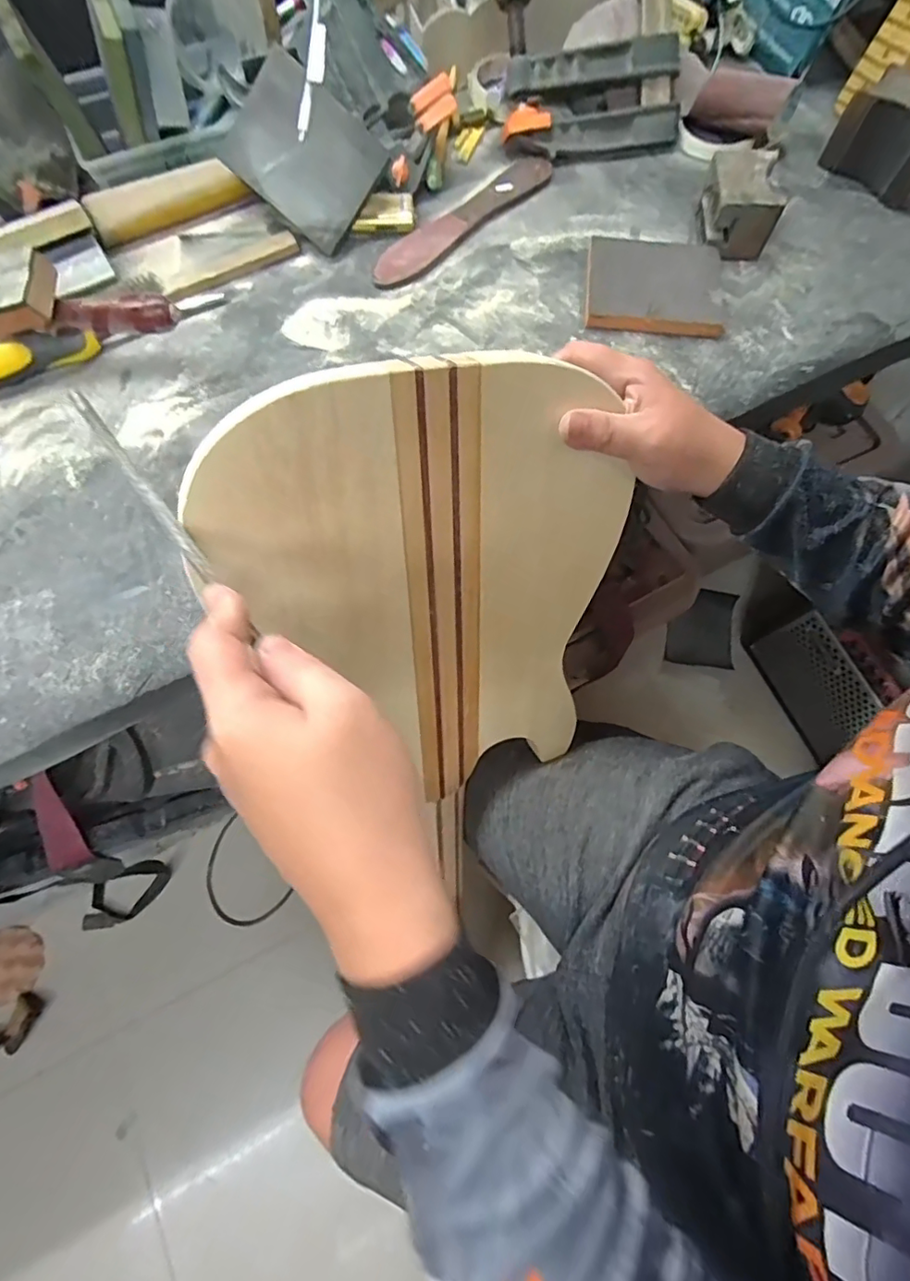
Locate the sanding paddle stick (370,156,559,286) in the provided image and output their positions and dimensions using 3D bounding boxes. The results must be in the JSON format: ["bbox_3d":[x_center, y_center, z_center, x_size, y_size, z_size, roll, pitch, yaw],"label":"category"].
[{"bbox_3d":[0.009,-0.406,0.525,0.219,0.011,0.041,-40,83,-11],"label":"sanding paddle stick"}]

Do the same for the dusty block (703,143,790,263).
[{"bbox_3d":[0.261,-0.399,0.500,0.061,0.054,0.073,8,72,2],"label":"dusty block"}]

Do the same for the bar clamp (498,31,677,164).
[{"bbox_3d":[0.135,-0.532,0.537,0.175,0.061,0.073,-9,73,-3],"label":"bar clamp"}]

